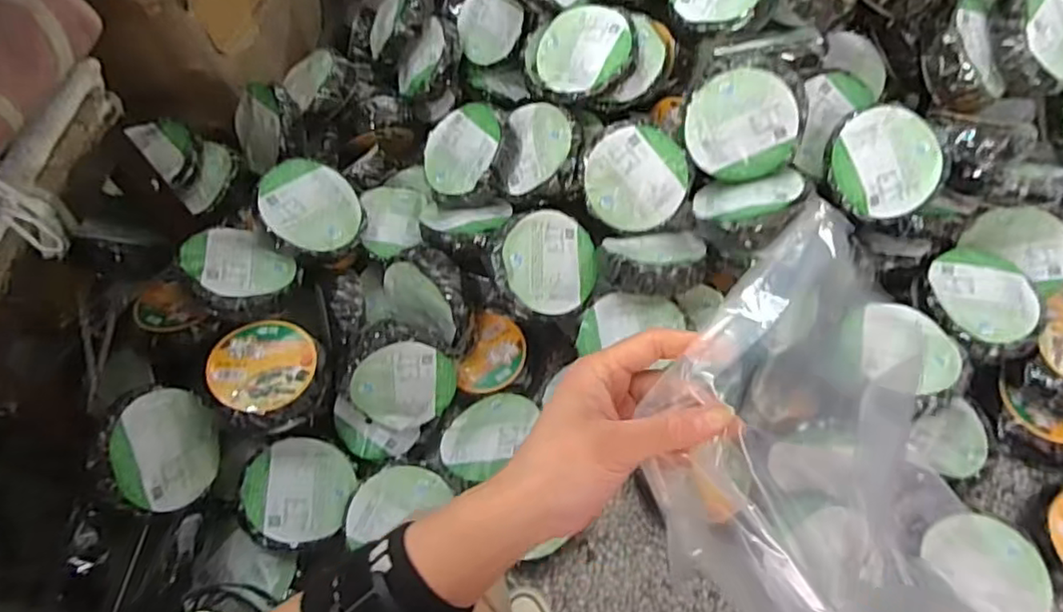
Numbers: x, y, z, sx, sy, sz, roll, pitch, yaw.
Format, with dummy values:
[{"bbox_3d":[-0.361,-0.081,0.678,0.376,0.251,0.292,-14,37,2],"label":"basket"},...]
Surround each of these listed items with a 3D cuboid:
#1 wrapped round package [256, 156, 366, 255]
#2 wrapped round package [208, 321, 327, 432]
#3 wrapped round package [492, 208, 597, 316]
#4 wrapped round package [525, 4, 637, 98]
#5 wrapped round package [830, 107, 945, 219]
[{"bbox_3d":[-0.350,-0.150,0.998,0.150,0.045,0.154,10,66,-24],"label":"wrapped round package"},{"bbox_3d":[-0.368,0.095,0.891,0.142,0.066,0.149,-2,59,3],"label":"wrapped round package"},{"bbox_3d":[0.014,-0.060,0.969,0.155,0.055,0.155,3,82,-19],"label":"wrapped round package"},{"bbox_3d":[0.081,-0.395,1.013,0.178,0.055,0.178,-7,73,22],"label":"wrapped round package"},{"bbox_3d":[0.507,-0.207,0.921,0.153,0.050,0.153,0,93,-2],"label":"wrapped round package"}]

